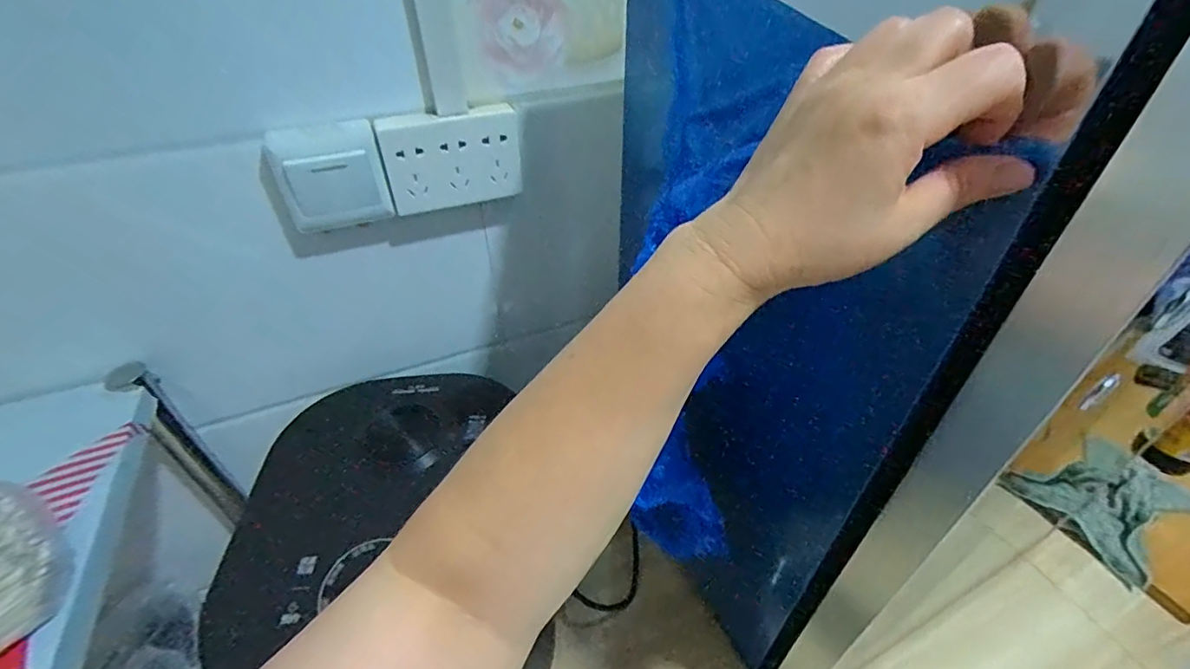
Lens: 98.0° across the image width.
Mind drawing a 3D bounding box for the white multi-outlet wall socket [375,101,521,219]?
[{"bbox_3d":[-0.134,-0.167,0.499,0.130,0.086,0.025,-19,44,-19],"label":"white multi-outlet wall socket"}]

